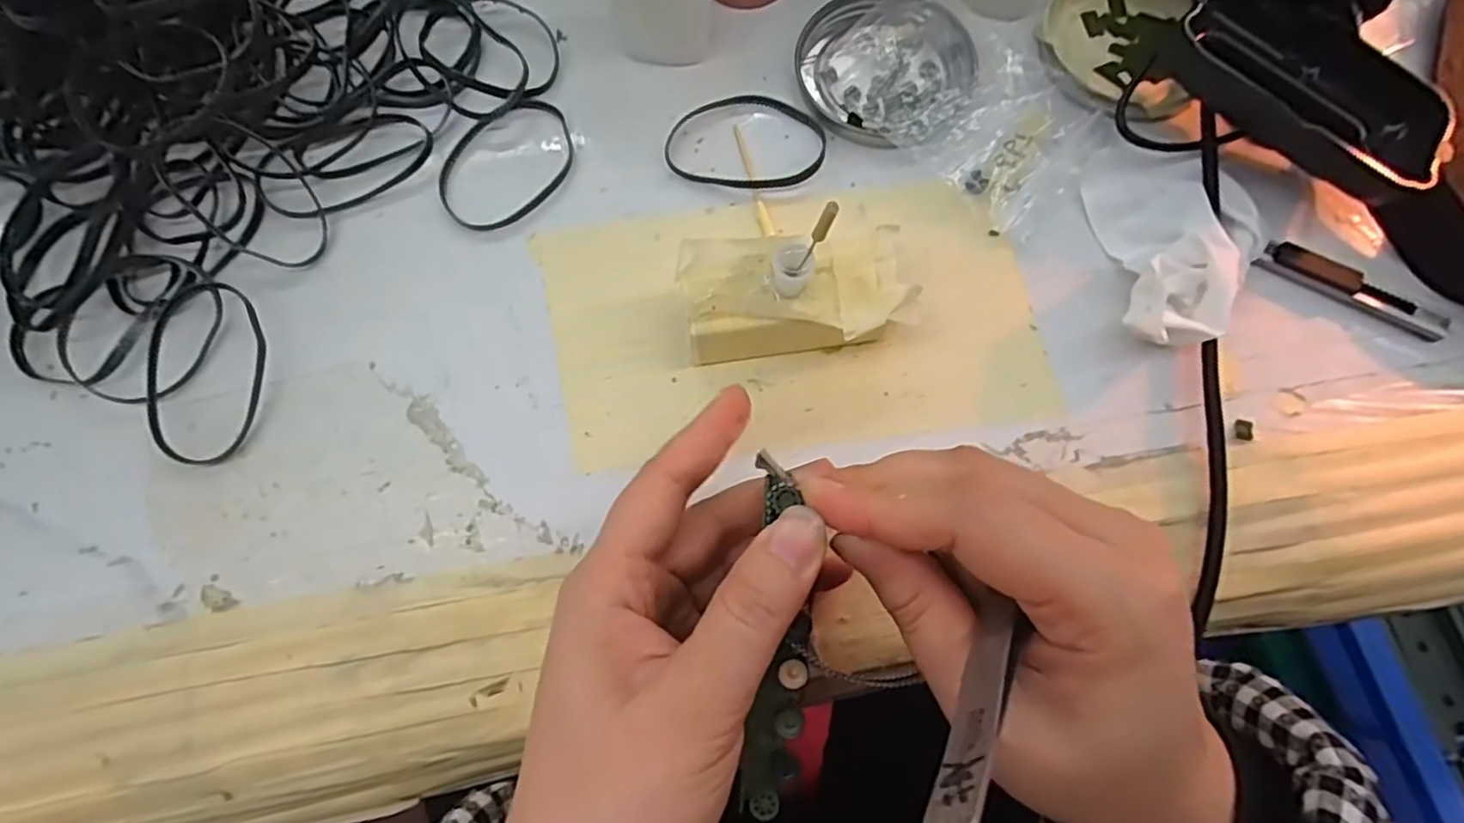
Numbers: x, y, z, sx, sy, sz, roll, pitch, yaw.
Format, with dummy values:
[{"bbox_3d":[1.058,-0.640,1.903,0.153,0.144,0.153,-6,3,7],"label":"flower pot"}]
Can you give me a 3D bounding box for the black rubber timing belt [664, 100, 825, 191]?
[{"bbox_3d":[0.006,-0.120,0.300,0.070,0.004,0.046,10,76,2],"label":"black rubber timing belt"}]

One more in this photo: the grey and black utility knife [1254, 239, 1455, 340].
[{"bbox_3d":[0.251,-0.050,0.274,0.072,0.008,0.014,29,77,7],"label":"grey and black utility knife"}]

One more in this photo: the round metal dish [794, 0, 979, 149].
[{"bbox_3d":[0.069,-0.155,0.302,0.079,0.007,0.074,0,76,0],"label":"round metal dish"}]

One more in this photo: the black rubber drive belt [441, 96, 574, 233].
[{"bbox_3d":[-0.099,-0.110,0.298,0.048,0.004,0.067,42,79,10],"label":"black rubber drive belt"}]

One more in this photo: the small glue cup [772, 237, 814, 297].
[{"bbox_3d":[0.021,-0.050,0.238,0.013,0.018,0.013,-1,73,2],"label":"small glue cup"}]

